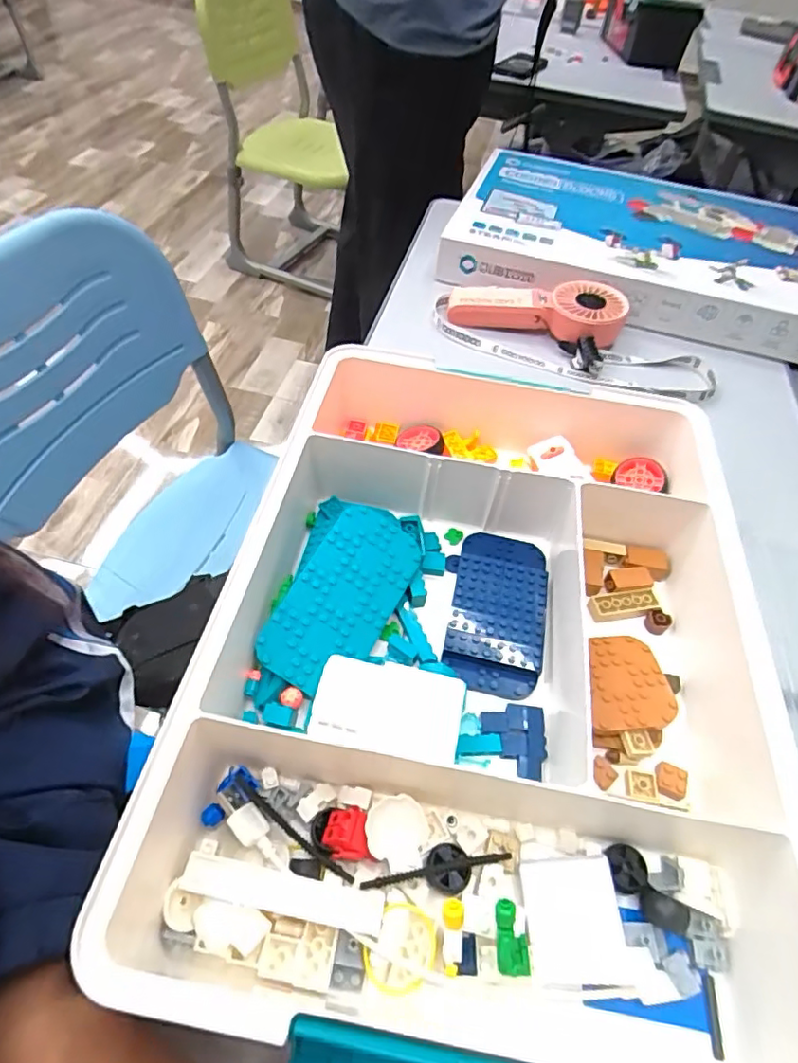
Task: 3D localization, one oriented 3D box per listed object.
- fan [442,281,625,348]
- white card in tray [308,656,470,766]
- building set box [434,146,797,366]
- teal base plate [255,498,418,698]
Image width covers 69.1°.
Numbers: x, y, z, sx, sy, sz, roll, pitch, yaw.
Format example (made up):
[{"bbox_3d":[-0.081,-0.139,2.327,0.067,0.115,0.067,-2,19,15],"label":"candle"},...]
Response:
[{"bbox_3d":[0.146,-0.237,0.626,0.185,0.047,0.078,10,51,1],"label":"fan"},{"bbox_3d":[-0.006,0.097,0.319,0.079,0.004,0.048,9,56,8],"label":"white card in tray"},{"bbox_3d":[0.338,-0.346,0.718,0.526,0.062,0.303,15,54,8],"label":"building set box"},{"bbox_3d":[-0.034,0.041,0.372,0.062,0.005,0.128,34,61,-4],"label":"teal base plate"}]

